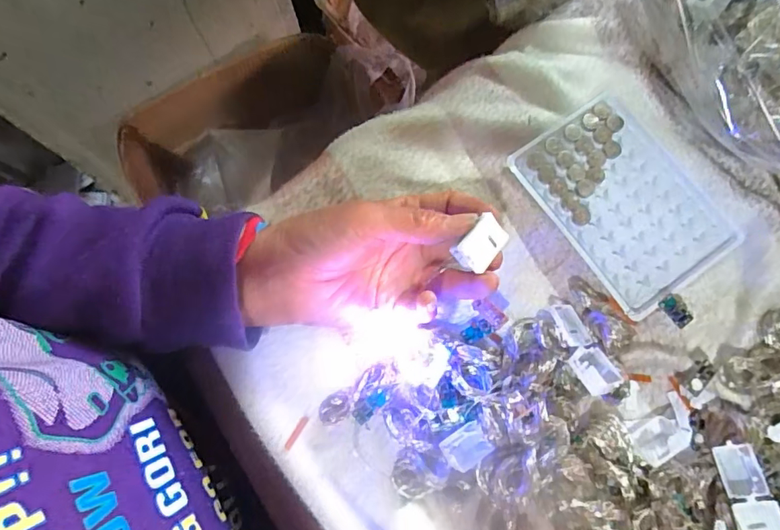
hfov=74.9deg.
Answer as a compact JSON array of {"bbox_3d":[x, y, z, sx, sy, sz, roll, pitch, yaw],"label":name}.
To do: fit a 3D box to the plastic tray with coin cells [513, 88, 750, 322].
[{"bbox_3d":[0.151,-0.042,0.330,0.092,0.005,0.130,-34,81,-8],"label":"plastic tray with coin cells"}]

